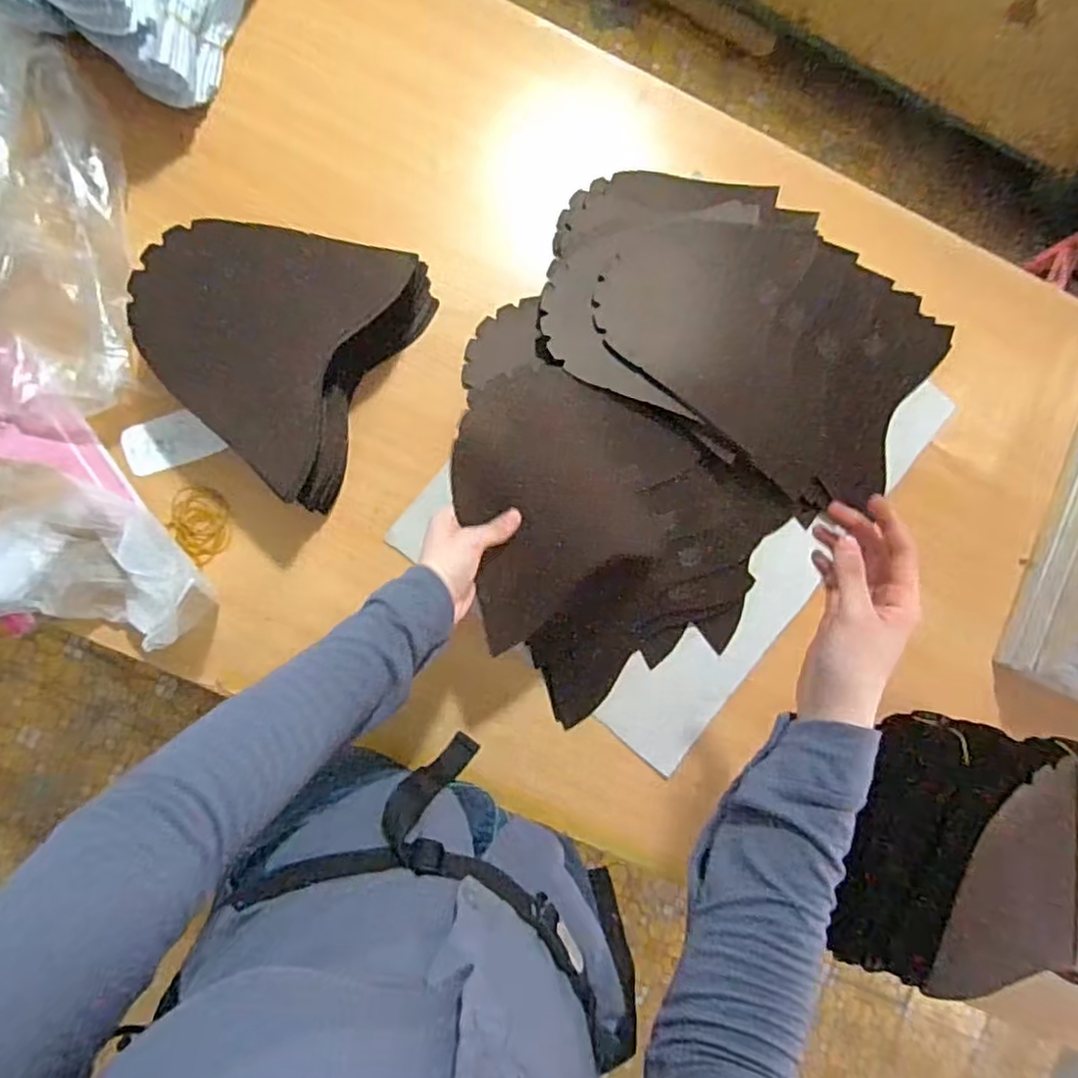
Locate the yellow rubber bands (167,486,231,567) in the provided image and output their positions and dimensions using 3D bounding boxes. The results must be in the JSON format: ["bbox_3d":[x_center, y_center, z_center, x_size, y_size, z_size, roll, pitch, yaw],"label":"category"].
[{"bbox_3d":[-0.351,-0.015,0.675,0.062,0.010,0.076,11,86,-5],"label":"yellow rubber bands"}]

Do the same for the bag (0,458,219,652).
[{"bbox_3d":[-0.442,0.012,0.620,0.250,0.099,0.141,11,86,-5],"label":"bag"}]

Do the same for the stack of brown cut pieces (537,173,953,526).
[{"bbox_3d":[0.218,-0.222,0.689,0.426,0.036,0.266,31,85,-4],"label":"stack of brown cut pieces"}]

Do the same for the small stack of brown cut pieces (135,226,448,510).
[{"bbox_3d":[-0.257,-0.196,0.632,0.223,0.086,0.260,28,85,-4],"label":"small stack of brown cut pieces"}]

